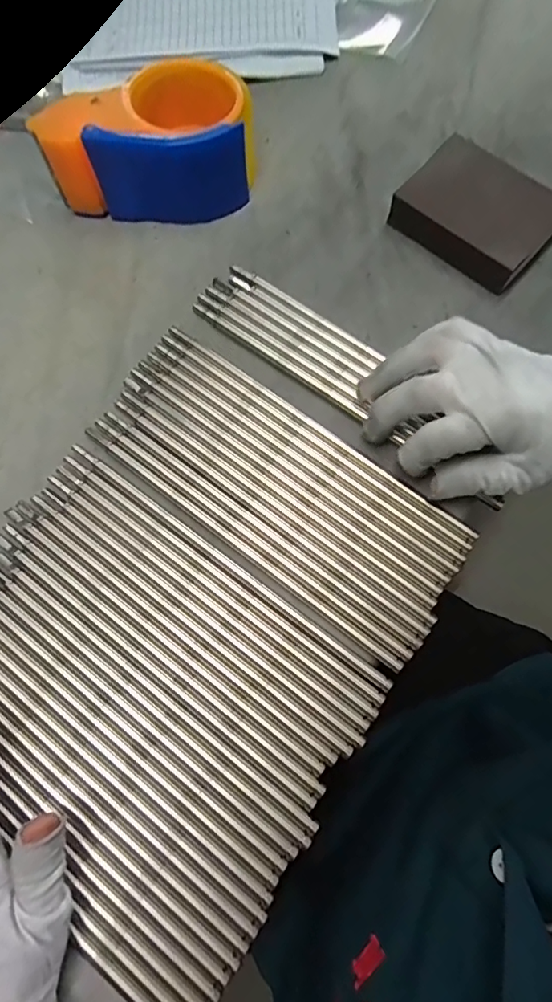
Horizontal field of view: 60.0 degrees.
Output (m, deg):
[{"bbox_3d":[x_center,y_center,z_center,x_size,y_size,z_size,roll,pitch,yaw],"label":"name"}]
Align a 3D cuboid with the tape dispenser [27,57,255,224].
[{"bbox_3d":[-0.086,-0.242,0.327,0.140,0.063,0.082,-17,75,-2],"label":"tape dispenser"}]

